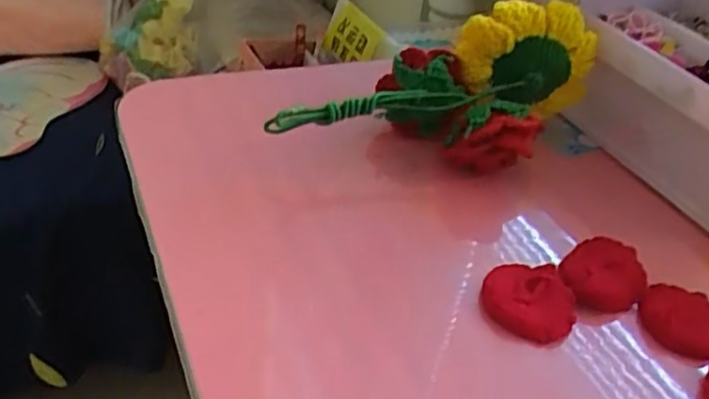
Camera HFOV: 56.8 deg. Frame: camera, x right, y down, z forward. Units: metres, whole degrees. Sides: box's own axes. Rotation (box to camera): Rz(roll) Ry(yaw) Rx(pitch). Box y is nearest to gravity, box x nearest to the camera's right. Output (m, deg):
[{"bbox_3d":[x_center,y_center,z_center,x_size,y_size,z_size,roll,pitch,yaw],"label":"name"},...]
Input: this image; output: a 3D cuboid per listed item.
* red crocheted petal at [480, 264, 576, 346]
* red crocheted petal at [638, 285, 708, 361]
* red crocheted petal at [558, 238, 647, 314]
[{"bbox_3d":[0.099,0.057,0.371,0.050,0.015,0.047,6,37,-4],"label":"red crocheted petal"},{"bbox_3d":[0.189,0.069,0.372,0.040,0.015,0.051,-23,48,-35],"label":"red crocheted petal"},{"bbox_3d":[0.146,0.044,0.386,0.045,0.019,0.045,6,37,-4],"label":"red crocheted petal"}]

